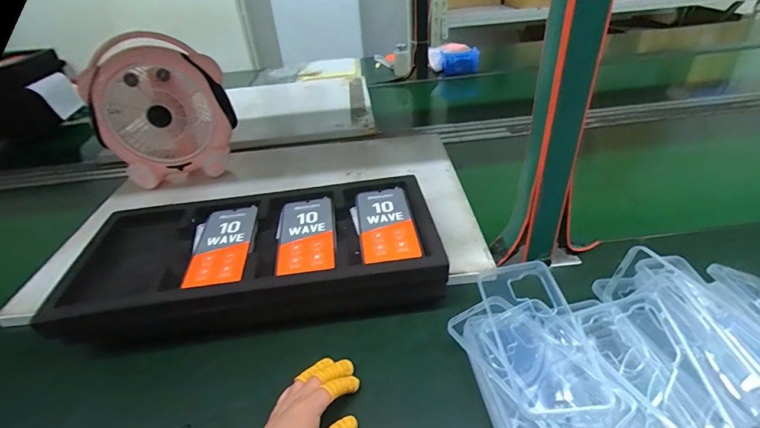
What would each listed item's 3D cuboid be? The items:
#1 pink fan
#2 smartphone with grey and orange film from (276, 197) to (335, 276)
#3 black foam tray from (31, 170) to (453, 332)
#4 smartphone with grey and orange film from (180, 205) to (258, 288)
[{"bbox_3d":[-0.425,-0.192,0.790,0.243,0.263,0.136,-11,36,-7],"label":"pink fan"},{"bbox_3d":[-0.106,0.028,0.556,0.080,0.012,0.163,-8,36,-3],"label":"smartphone with grey and orange film"},{"bbox_3d":[-0.167,0.058,0.571,0.490,0.074,0.247,-8,36,-3],"label":"black foam tray"},{"bbox_3d":[-0.223,0.043,0.548,0.085,0.011,0.157,-8,36,-4],"label":"smartphone with grey and orange film"}]

